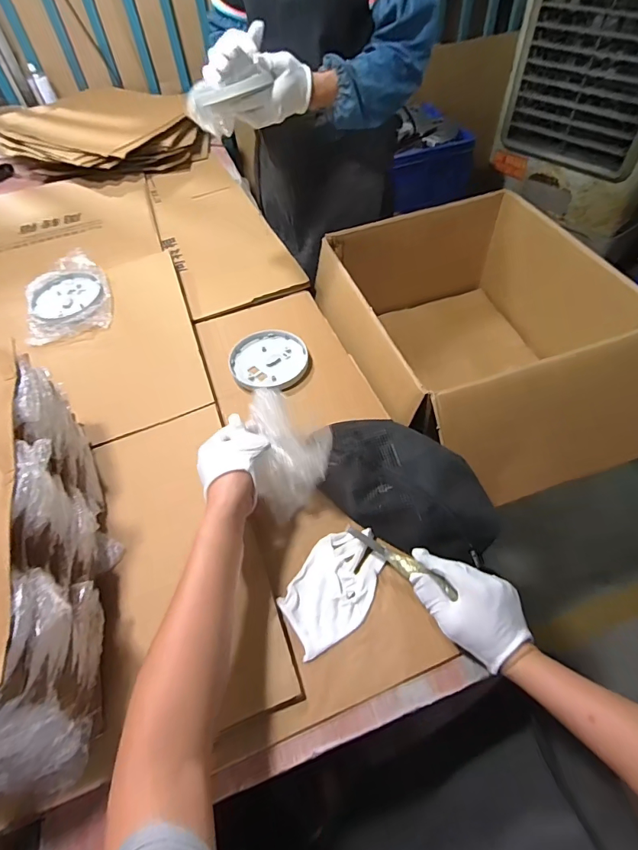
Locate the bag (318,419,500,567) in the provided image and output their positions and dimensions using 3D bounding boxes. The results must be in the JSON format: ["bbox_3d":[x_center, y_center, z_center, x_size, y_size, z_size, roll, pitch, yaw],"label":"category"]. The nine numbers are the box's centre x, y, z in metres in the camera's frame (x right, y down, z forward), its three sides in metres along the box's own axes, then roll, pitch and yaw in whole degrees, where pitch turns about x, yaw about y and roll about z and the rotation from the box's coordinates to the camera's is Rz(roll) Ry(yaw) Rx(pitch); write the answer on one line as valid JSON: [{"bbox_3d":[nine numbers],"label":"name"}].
[{"bbox_3d":[0.106,0.072,0.568,0.268,0.065,0.142,34,63,25],"label":"bag"}]

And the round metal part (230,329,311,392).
[{"bbox_3d":[-0.090,-0.120,0.765,0.134,0.015,0.134,-2,54,3],"label":"round metal part"}]

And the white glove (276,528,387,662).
[{"bbox_3d":[0.019,0.201,0.527,0.090,0.011,0.149,28,61,23],"label":"white glove"}]

